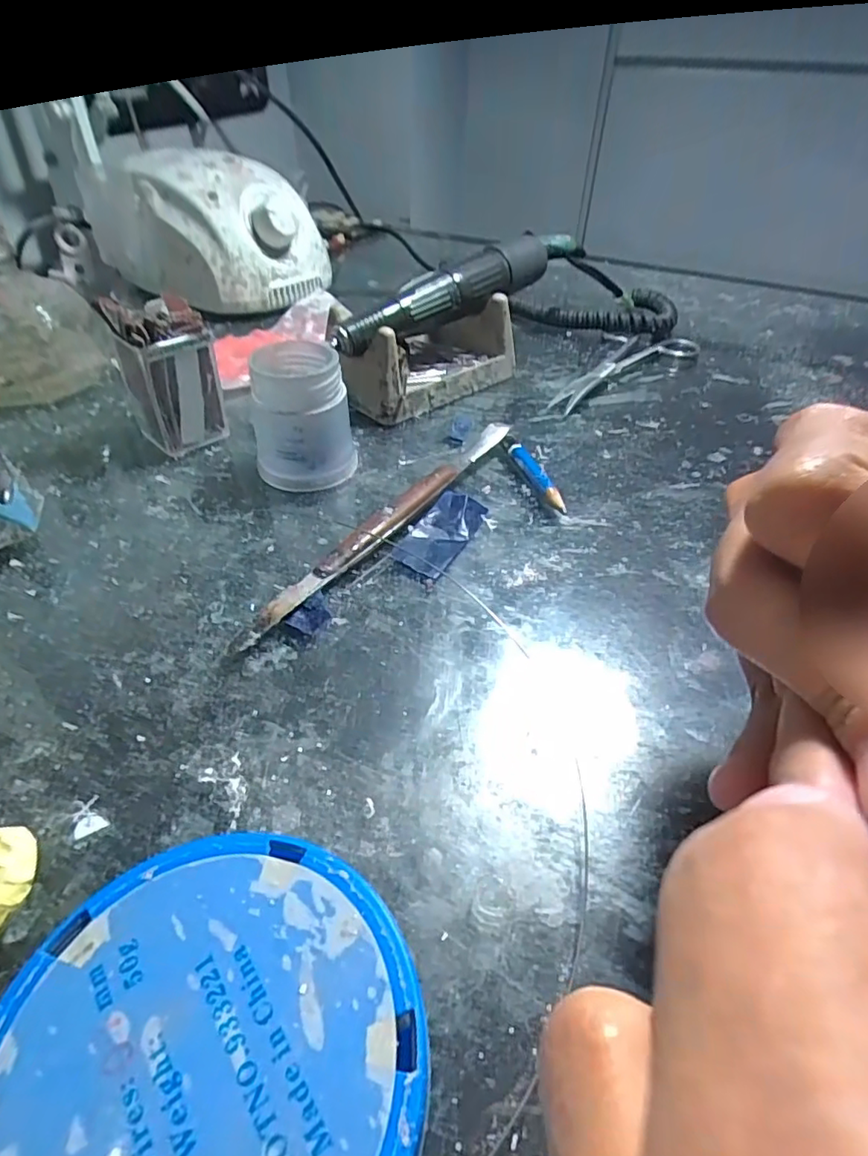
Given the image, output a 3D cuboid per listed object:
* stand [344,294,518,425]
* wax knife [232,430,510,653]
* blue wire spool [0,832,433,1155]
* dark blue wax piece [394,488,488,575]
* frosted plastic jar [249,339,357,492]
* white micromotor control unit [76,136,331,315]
[{"bbox_3d":[-0.004,-0.125,0.323,0.055,0.040,0.098,33,50,28],"label":"stand"},{"bbox_3d":[-0.015,-0.025,0.238,0.013,0.011,0.164,27,48,23],"label":"wax knife"},{"bbox_3d":[-0.041,0.090,0.108,0.077,0.019,0.076,2,43,-2],"label":"blue wire spool"},{"bbox_3d":[0.003,-0.020,0.236,0.022,0.007,0.045,22,46,19],"label":"dark blue wax piece"},{"bbox_3d":[-0.057,-0.070,0.255,0.040,0.051,0.038,-6,44,-10],"label":"frosted plastic jar"},{"bbox_3d":[-0.159,-0.236,0.401,0.139,0.080,0.082,14,44,12],"label":"white micromotor control unit"}]

